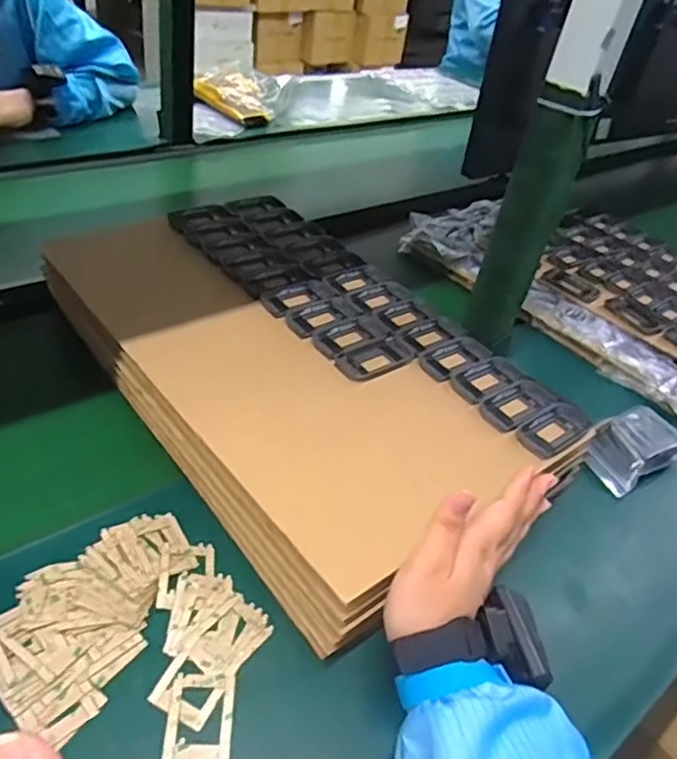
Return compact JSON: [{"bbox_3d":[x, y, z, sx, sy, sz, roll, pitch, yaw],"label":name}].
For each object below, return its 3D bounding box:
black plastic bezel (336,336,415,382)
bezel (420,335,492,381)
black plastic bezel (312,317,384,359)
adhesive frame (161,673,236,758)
[{"bbox_3d":[0.035,-0.021,0.626,0.078,0.014,0.044,-23,51,-34],"label":"black plastic bezel"},{"bbox_3d":[0.120,-0.024,0.642,0.088,0.009,0.039,-22,50,-33],"label":"bezel"},{"bbox_3d":[0.010,-0.042,0.646,0.040,0.014,0.078,37,46,28],"label":"black plastic bezel"},{"bbox_3d":[-0.088,0.216,0.403,0.041,0.004,0.054,5,42,-8],"label":"adhesive frame"}]

